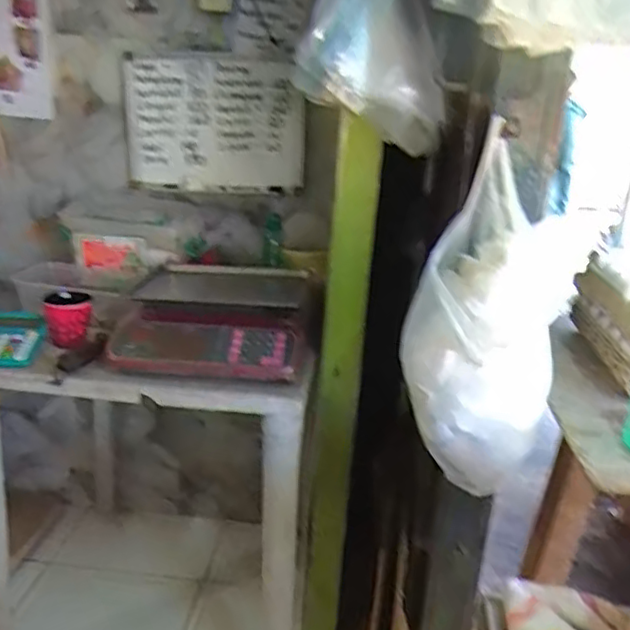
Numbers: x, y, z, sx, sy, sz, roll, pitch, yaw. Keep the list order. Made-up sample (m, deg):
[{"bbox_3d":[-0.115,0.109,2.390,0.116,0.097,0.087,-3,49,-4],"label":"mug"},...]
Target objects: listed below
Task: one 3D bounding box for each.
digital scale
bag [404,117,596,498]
[{"bbox_3d":[-0.179,0.007,1.200,0.321,0.098,0.341,4,19,1],"label":"digital scale"},{"bbox_3d":[0.211,-0.010,0.834,0.167,0.456,0.156,6,-11,0],"label":"bag"}]

